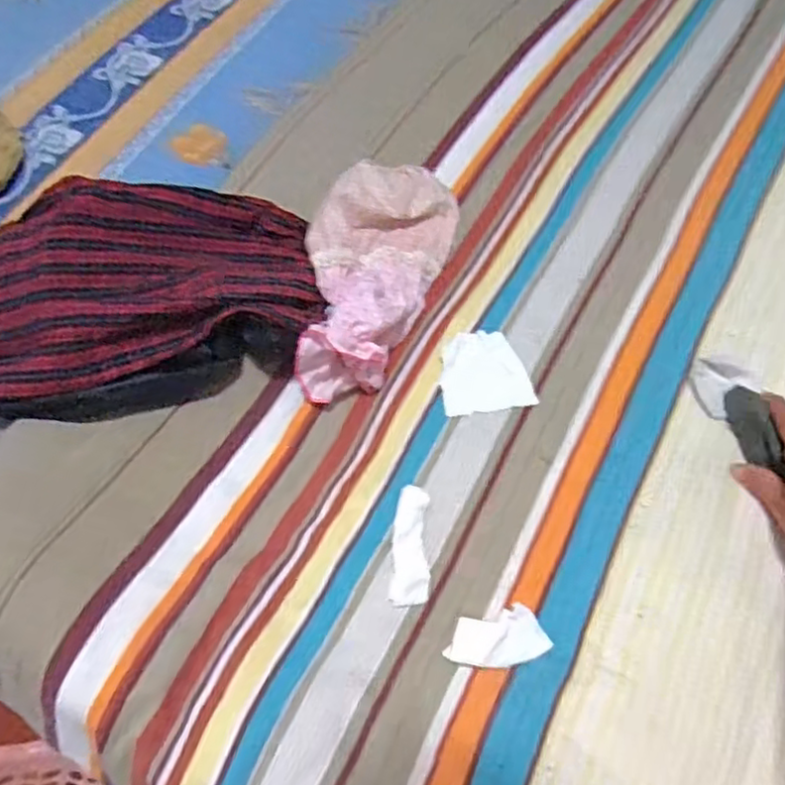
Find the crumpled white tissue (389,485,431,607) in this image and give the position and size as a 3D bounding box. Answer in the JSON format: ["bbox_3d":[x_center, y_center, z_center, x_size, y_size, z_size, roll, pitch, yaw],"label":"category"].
[{"bbox_3d":[0.015,0.114,0.502,0.028,0.017,0.086,4,62,2],"label":"crumpled white tissue"}]

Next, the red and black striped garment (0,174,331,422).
[{"bbox_3d":[-0.216,-0.073,0.550,0.308,0.119,0.162,-16,65,-9],"label":"red and black striped garment"}]

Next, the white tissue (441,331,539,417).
[{"bbox_3d":[0.077,-0.018,0.573,0.074,0.005,0.074,-7,62,-4],"label":"white tissue"}]

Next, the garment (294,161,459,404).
[{"bbox_3d":[-0.024,-0.107,0.586,0.110,0.060,0.238,20,65,8],"label":"garment"}]

